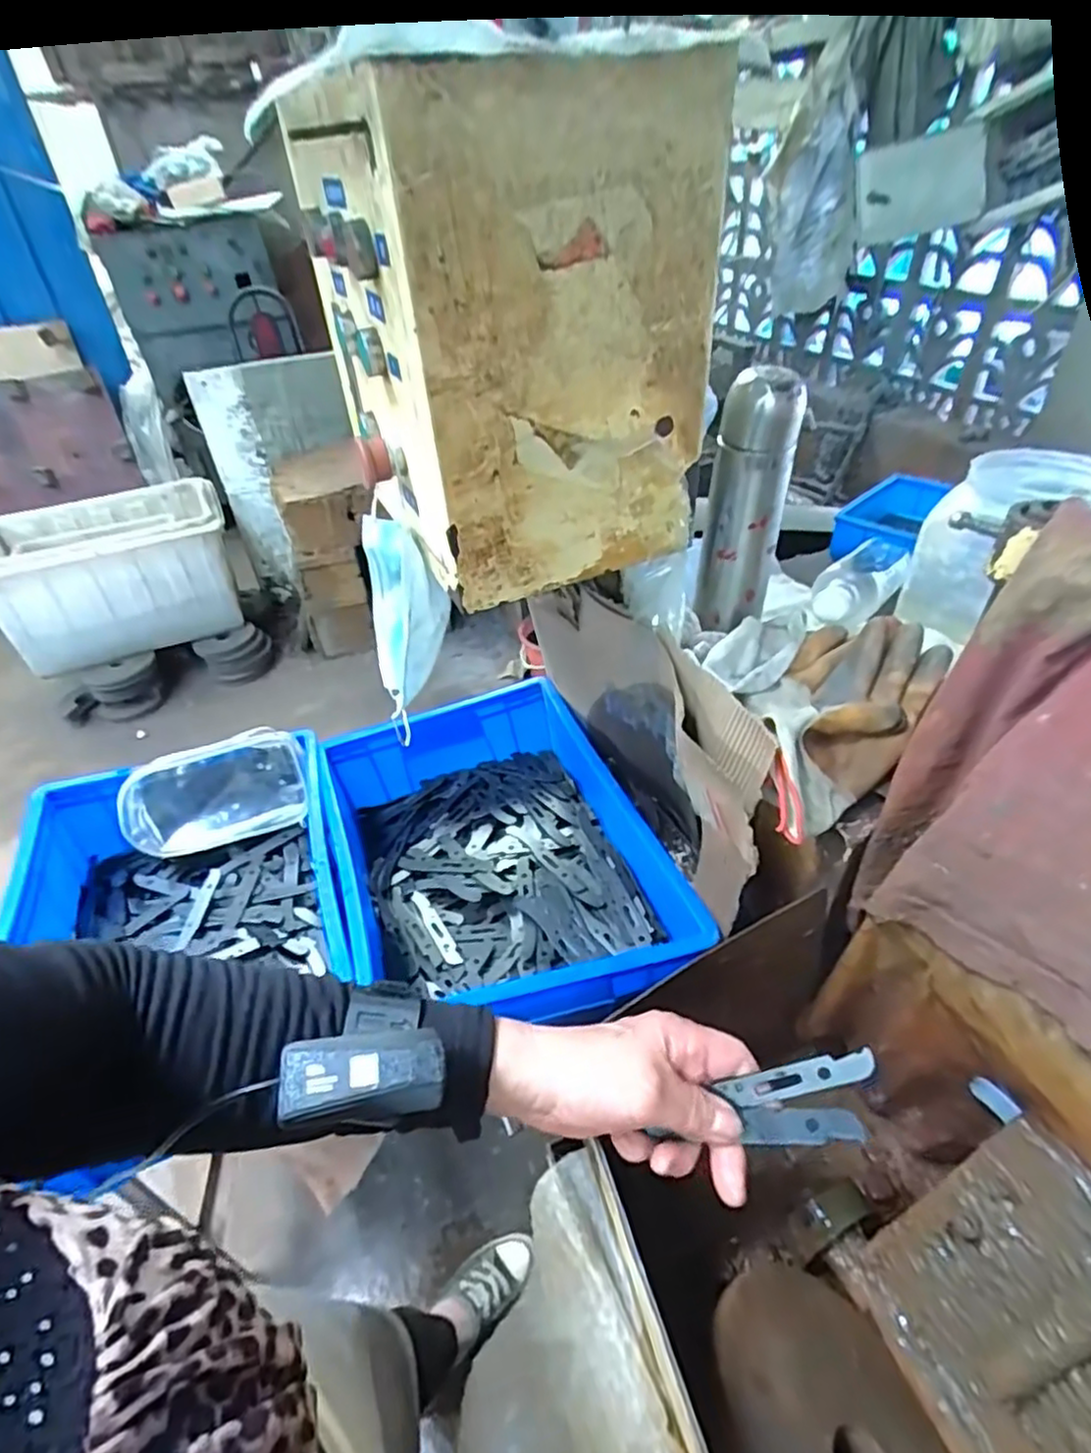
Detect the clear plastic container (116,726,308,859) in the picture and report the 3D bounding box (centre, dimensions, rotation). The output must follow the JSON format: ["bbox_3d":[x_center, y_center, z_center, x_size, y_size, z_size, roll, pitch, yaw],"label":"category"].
[{"bbox_3d":[-0.387,0.077,0.804,0.193,0.117,0.060,-17,12,-16],"label":"clear plastic container"}]

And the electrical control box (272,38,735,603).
[{"bbox_3d":[-0.029,-0.274,0.494,0.213,0.272,0.210,-20,43,-18],"label":"electrical control box"}]

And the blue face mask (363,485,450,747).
[{"bbox_3d":[-0.121,-0.093,0.594,0.067,0.165,0.106,-14,42,-11],"label":"blue face mask"}]

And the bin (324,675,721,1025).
[{"bbox_3d":[-0.057,0.137,0.728,0.289,0.119,0.412,-17,42,-15],"label":"bin"}]

